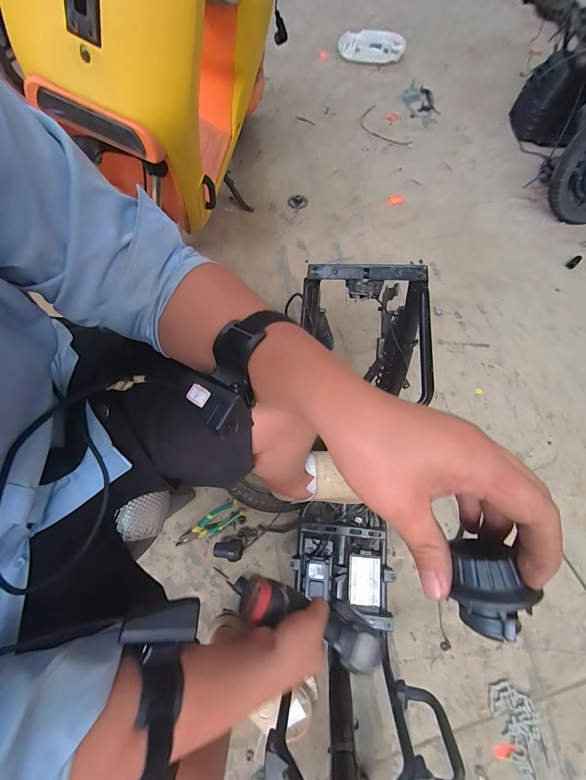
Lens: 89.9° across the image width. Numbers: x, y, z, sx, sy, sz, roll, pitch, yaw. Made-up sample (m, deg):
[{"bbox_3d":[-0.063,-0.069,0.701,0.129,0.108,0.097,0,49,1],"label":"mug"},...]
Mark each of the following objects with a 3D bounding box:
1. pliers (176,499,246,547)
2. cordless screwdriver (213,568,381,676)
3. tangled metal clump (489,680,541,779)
[{"bbox_3d":[-0.221,0.362,0.787,0.184,0.034,0.053,-30,73,-12],"label":"pliers"},{"bbox_3d":[0.002,0.300,0.396,0.228,0.065,0.052,29,70,-8],"label":"cordless screwdriver"},{"bbox_3d":[0.508,0.755,0.655,0.093,0.004,0.165,-18,68,-6],"label":"tangled metal clump"}]

